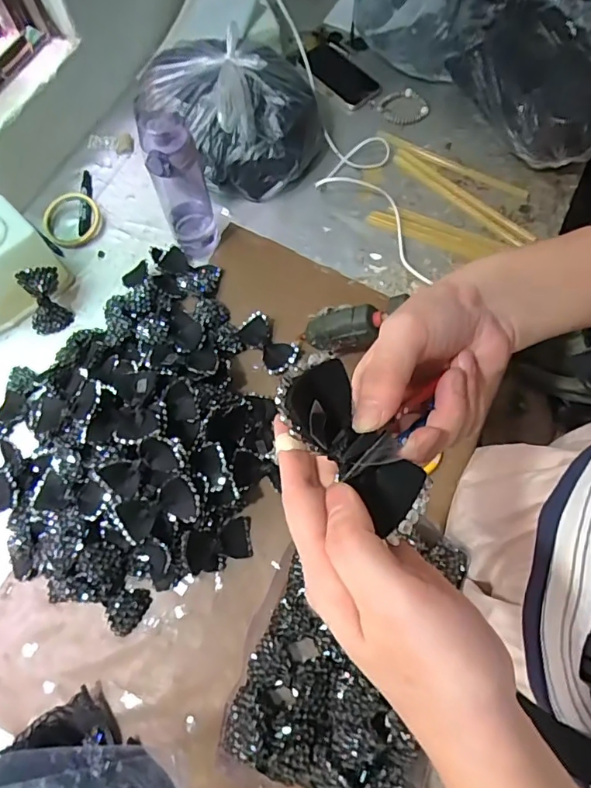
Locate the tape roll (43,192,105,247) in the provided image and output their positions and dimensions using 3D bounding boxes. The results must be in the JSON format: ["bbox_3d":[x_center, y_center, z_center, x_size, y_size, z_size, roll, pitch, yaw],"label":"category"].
[{"bbox_3d":[-0.357,-0.280,0.814,0.092,0.021,0.095,-1,68,2],"label":"tape roll"}]

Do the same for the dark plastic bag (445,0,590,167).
[{"bbox_3d":[0.410,-0.576,0.810,0.306,0.171,0.367,29,72,12],"label":"dark plastic bag"}]

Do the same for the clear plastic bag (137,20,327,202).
[{"bbox_3d":[-0.098,-0.448,0.812,0.228,0.142,0.256,-39,72,-13],"label":"clear plastic bag"}]

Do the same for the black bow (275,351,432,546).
[{"bbox_3d":[0.030,0.023,0.236,0.042,0.026,0.090,-43,97,-14],"label":"black bow"}]

